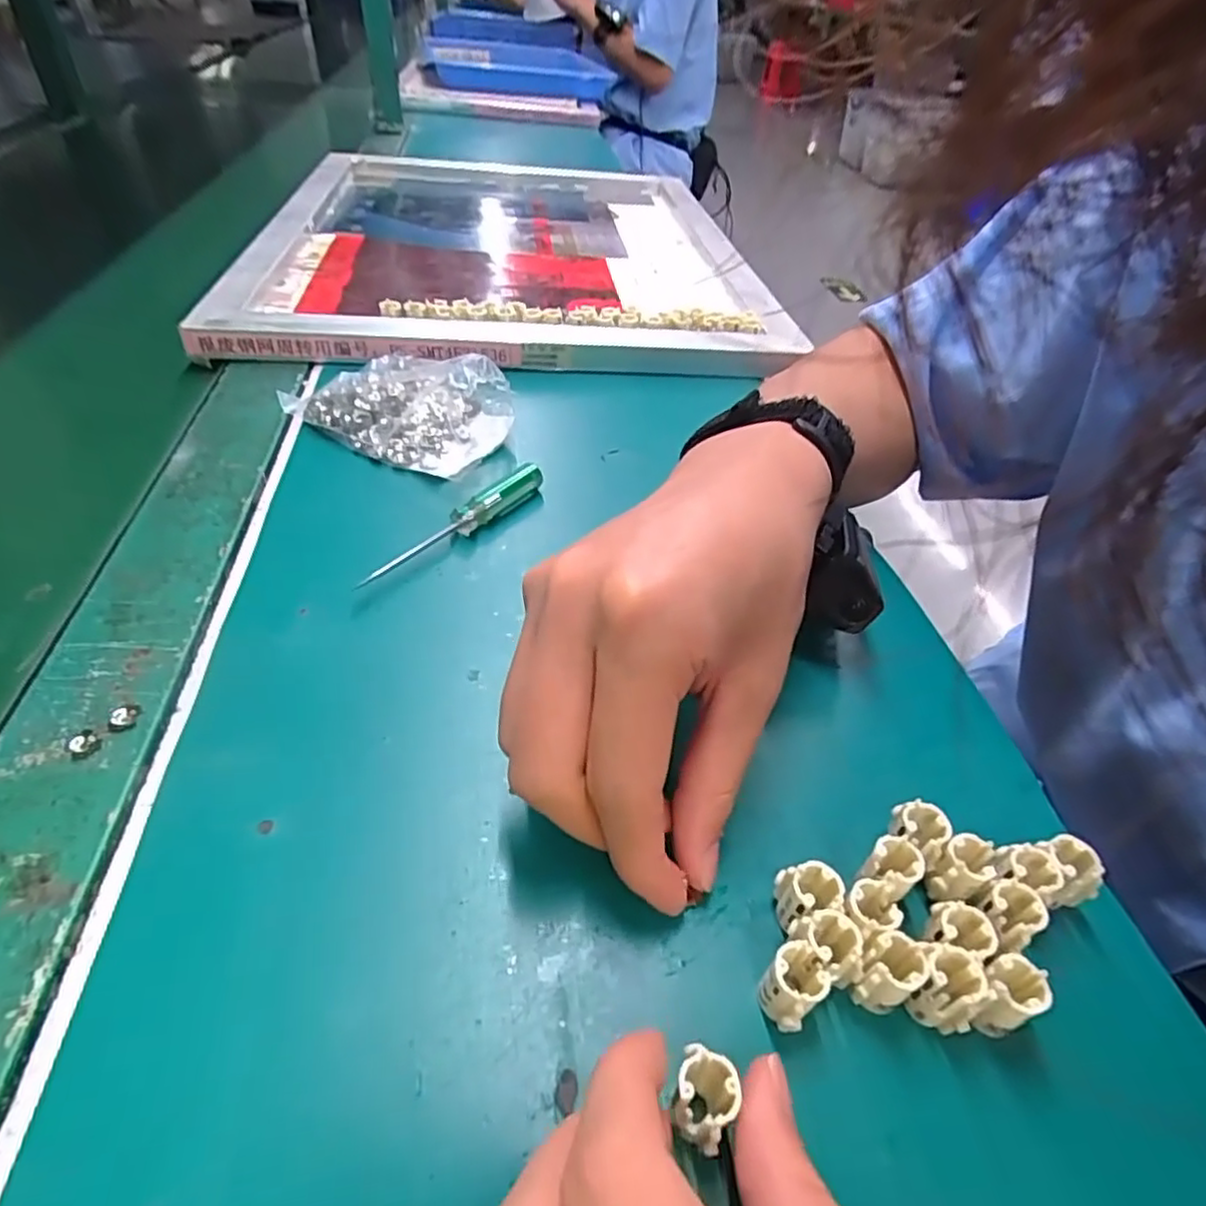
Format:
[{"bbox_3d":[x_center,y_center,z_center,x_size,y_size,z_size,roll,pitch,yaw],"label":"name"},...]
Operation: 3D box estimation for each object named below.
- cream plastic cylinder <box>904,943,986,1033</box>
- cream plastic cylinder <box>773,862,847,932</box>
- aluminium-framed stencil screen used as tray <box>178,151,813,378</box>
[{"bbox_3d":[0.092,0.105,0.184,0.015,0.021,0.014,4,43,-4],"label":"cream plastic cylinder"},{"bbox_3d":[0.060,0.088,0.200,0.015,0.024,0.015,0,43,-9],"label":"cream plastic cylinder"},{"bbox_3d":[-0.082,-0.341,0.641,0.409,0.031,0.522,1,43,-7],"label":"aluminium-framed stencil screen used as tray"}]

